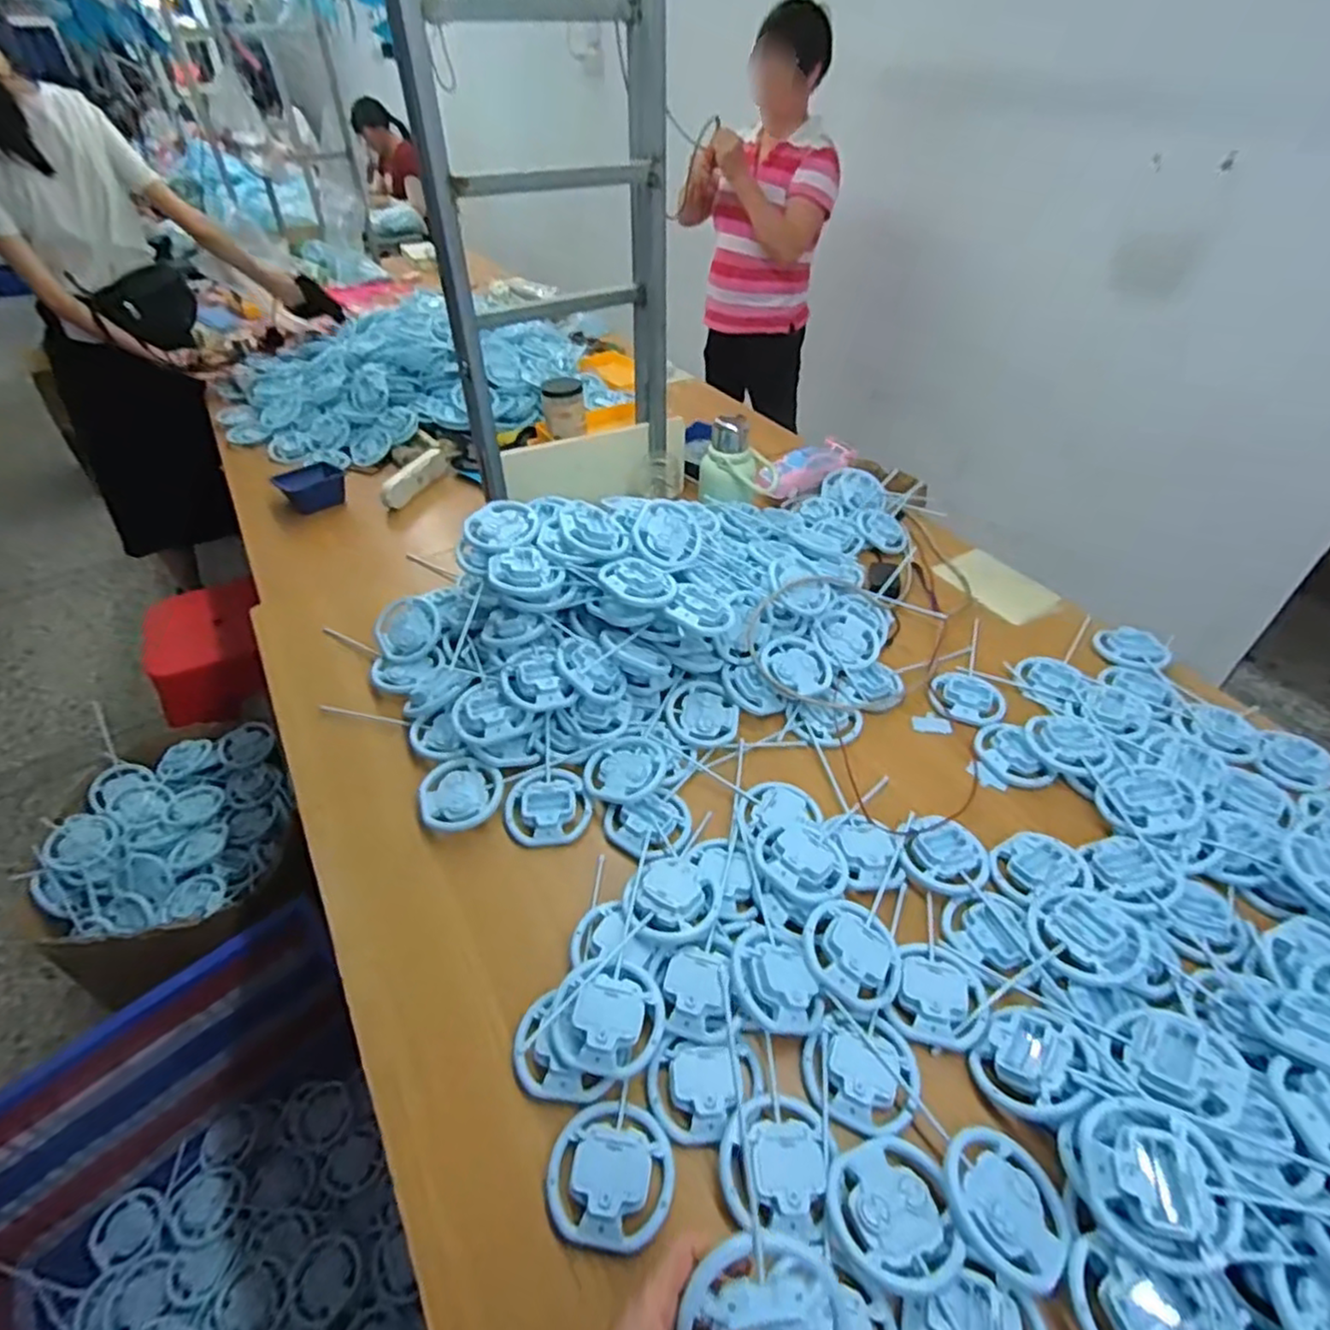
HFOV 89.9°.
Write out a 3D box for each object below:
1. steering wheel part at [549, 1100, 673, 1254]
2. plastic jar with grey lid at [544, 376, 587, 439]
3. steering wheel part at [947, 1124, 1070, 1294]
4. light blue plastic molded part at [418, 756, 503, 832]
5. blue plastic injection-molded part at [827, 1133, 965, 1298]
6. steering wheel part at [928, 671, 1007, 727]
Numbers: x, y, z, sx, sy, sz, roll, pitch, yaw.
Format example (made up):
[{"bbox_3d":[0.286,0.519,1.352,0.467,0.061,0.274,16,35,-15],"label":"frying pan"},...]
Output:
[{"bbox_3d":[-0.045,0.420,0.555,0.103,0.018,0.098,7,43,7],"label":"steering wheel part"},{"bbox_3d":[-0.201,-0.519,1.341,0.081,0.096,0.074,-7,43,-9],"label":"plastic jar with grey lid"},{"bbox_3d":[0.274,0.433,0.537,0.092,0.033,0.097,0,43,0],"label":"steering wheel part"},{"bbox_3d":[-0.253,0.159,0.829,0.097,0.016,0.098,8,43,8],"label":"light blue plastic molded part"},{"bbox_3d":[0.178,0.435,0.531,0.091,0.026,0.098,0,43,0],"label":"blue plastic injection-molded part"},{"bbox_3d":[0.438,0.048,0.964,0.103,0.017,0.089,23,47,22],"label":"steering wheel part"}]

